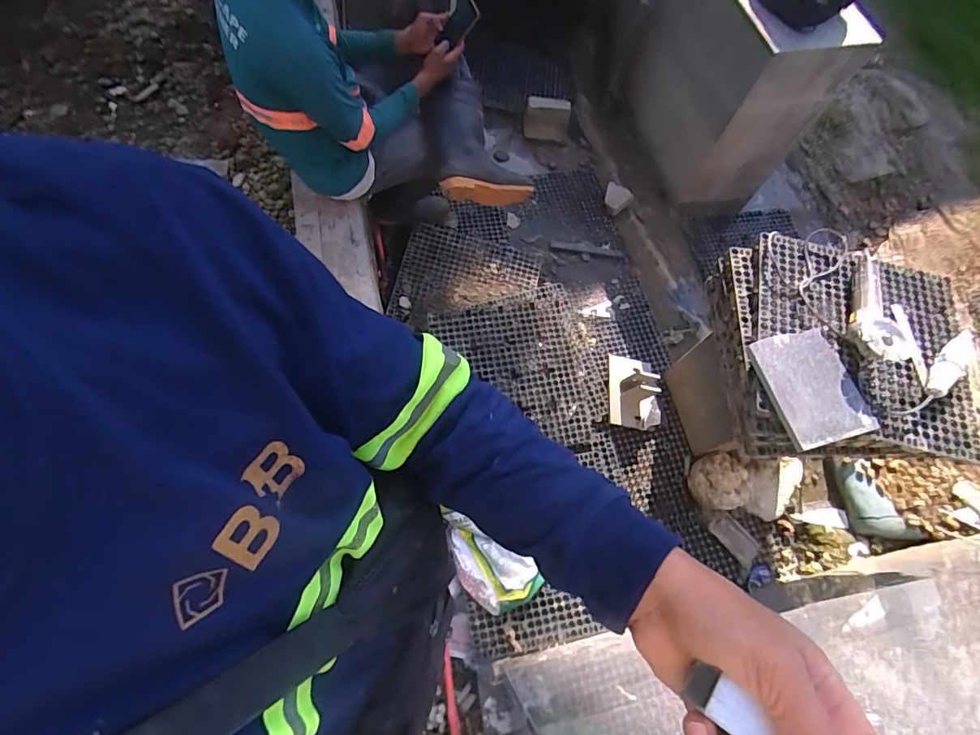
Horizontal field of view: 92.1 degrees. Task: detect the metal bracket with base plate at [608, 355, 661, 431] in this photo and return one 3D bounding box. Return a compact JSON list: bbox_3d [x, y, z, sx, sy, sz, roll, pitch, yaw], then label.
[{"bbox_3d":[0.499,0.063,1.589,0.178,0.121,0.258,7,66,1],"label":"metal bracket with base plate"}]

